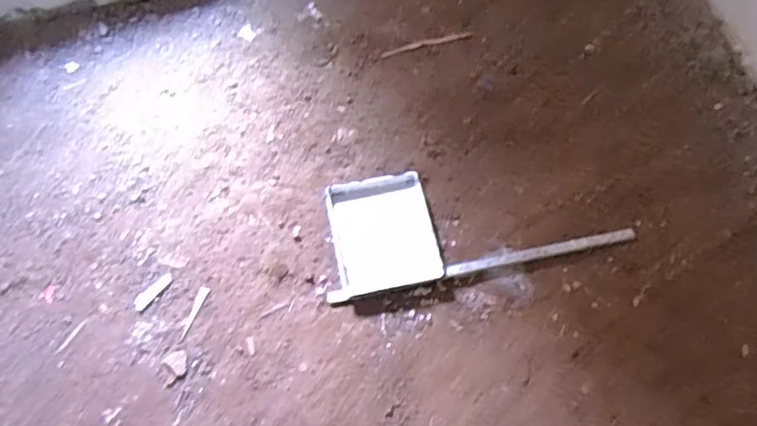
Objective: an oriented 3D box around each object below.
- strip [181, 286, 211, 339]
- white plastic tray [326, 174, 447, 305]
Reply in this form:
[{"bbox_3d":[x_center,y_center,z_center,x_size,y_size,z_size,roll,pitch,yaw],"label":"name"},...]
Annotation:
[{"bbox_3d":[-0.509,0.273,1.696,0.030,0.010,0.155,14,61,10],"label":"strip"},{"bbox_3d":[-0.005,0.053,1.747,0.311,0.064,0.363,-9,58,-5],"label":"white plastic tray"}]

